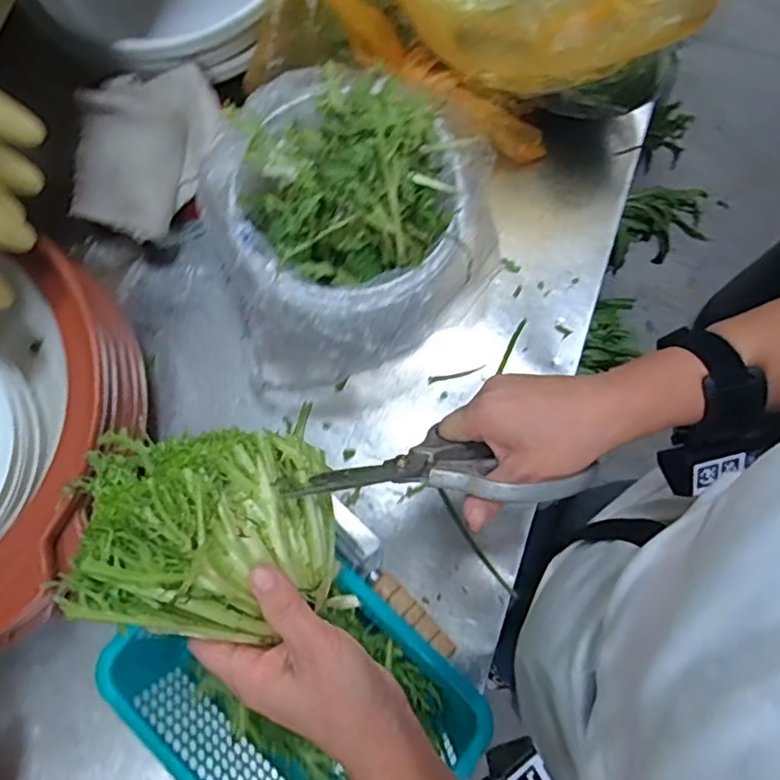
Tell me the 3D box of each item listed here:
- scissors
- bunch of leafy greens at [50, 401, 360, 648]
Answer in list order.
[{"bbox_3d":[0.027,0.047,0.393,0.186,0.070,0.019,2,118,-3],"label":"scissors"},{"bbox_3d":[-0.104,0.079,0.365,0.151,0.075,0.122,17,62,-37],"label":"bunch of leafy greens"}]

